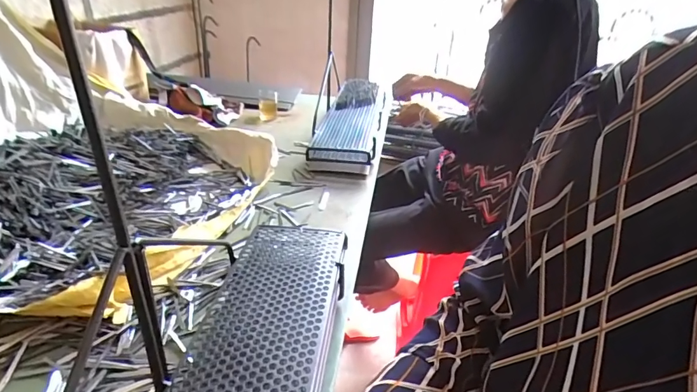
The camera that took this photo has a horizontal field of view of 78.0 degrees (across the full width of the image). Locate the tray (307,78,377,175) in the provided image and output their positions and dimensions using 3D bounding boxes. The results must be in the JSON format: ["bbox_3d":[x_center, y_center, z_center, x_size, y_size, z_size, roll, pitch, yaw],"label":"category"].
[{"bbox_3d":[0.000,-0.216,1.219,0.142,0.090,0.549,4,28,3],"label":"tray"}]

